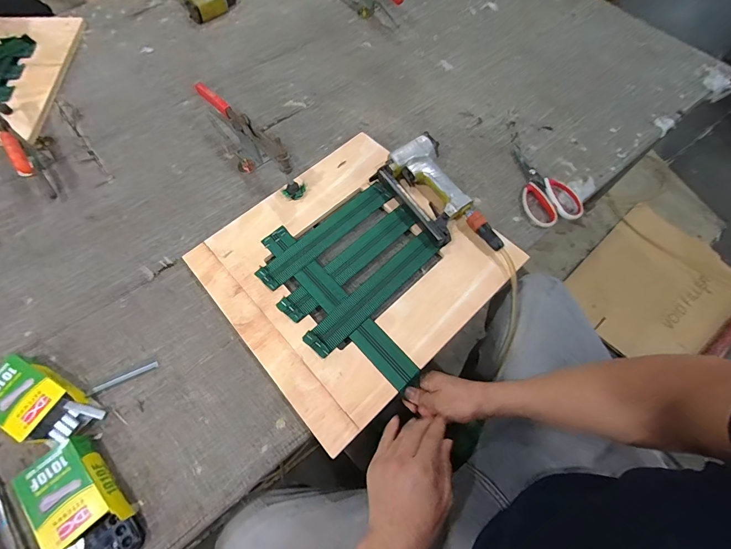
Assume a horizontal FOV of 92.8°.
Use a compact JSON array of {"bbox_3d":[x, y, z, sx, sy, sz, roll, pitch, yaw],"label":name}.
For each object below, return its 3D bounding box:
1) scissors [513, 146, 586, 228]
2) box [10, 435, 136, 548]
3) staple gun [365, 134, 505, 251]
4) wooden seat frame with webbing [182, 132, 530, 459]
[{"bbox_3d":[0.333,-0.175,0.658,0.099,0.013,0.189,-11,65,-5],"label":"scissors"},{"bbox_3d":[-0.372,0.278,0.438,0.084,0.031,0.125,-38,71,-16],"label":"box"},{"bbox_3d":[0.128,-0.126,0.613,0.130,0.050,0.250,-30,69,-14],"label":"staple gun"},{"bbox_3d":[-0.024,-0.017,0.580,0.402,0.026,0.395,-39,71,-17],"label":"wooden seat frame with webbing"}]

